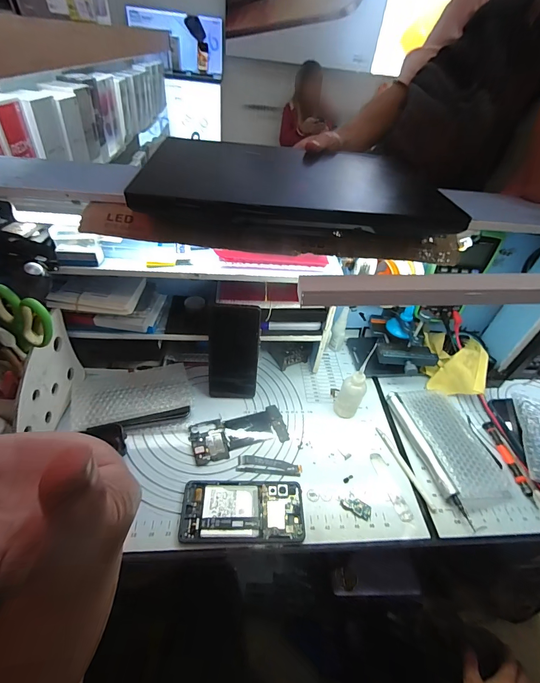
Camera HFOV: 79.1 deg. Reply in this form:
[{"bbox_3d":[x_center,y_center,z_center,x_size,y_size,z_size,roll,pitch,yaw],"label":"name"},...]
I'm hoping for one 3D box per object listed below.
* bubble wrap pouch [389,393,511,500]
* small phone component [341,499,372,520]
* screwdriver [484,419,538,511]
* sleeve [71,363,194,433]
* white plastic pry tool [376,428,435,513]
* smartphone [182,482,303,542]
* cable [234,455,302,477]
[{"bbox_3d":[0.272,0.154,0.506,0.101,0.033,0.171,-7,44,-14],"label":"bubble wrap pouch"},{"bbox_3d":[0.118,0.223,0.443,0.039,0.005,0.020,25,46,19],"label":"small phone component"},{"bbox_3d":[0.366,0.182,0.502,0.013,0.010,0.129,0,43,-7],"label":"screwdriver"},{"bbox_3d":[-0.213,0.090,0.516,0.170,0.030,0.114,-5,44,-12],"label":"sleeve"},{"bbox_3d":[0.199,0.186,0.487,0.013,0.004,0.130,-10,45,-18],"label":"white plastic pry tool"},{"bbox_3d":[-0.034,0.215,0.420,0.152,0.009,0.073,2,43,-5],"label":"smartphone"},{"bbox_3d":[0.000,0.179,0.469,0.091,0.007,0.023,6,42,0],"label":"cable"}]

